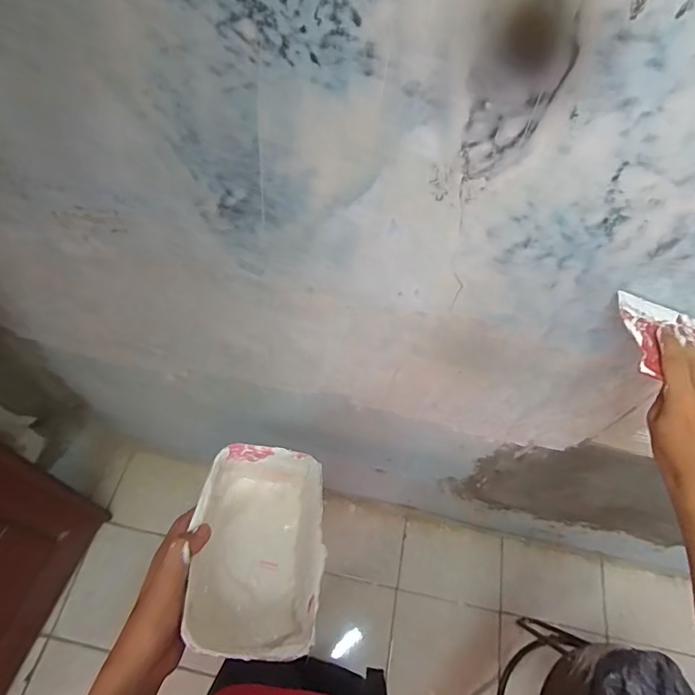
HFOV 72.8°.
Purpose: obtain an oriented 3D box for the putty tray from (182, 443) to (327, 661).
[{"bbox_3d":[-0.086,0.195,0.470,0.120,0.090,0.180,5,58,0],"label":"putty tray"}]

